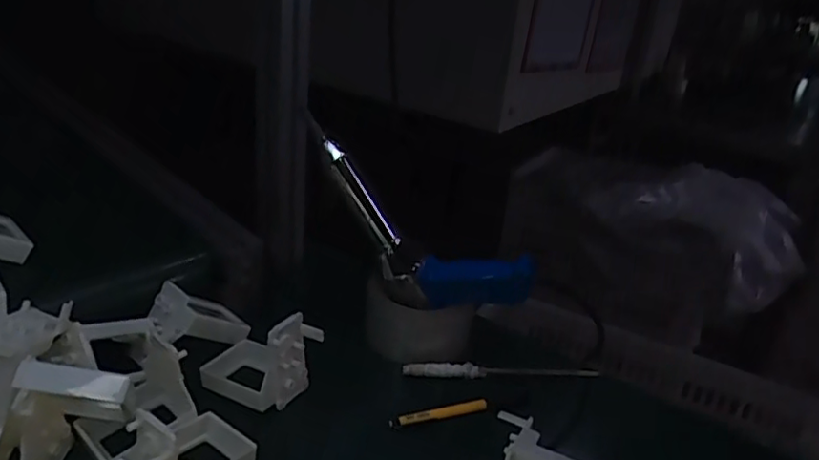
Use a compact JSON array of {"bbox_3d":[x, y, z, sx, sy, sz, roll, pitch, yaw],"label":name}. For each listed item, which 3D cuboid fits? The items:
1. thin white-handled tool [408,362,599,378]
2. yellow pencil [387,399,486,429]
[{"bbox_3d":[0.089,0.133,0.584,0.189,0.006,0.012,3,25,-7],"label":"thin white-handled tool"},{"bbox_3d":[0.026,0.158,0.526,0.087,0.008,0.009,-3,26,-19],"label":"yellow pencil"}]

